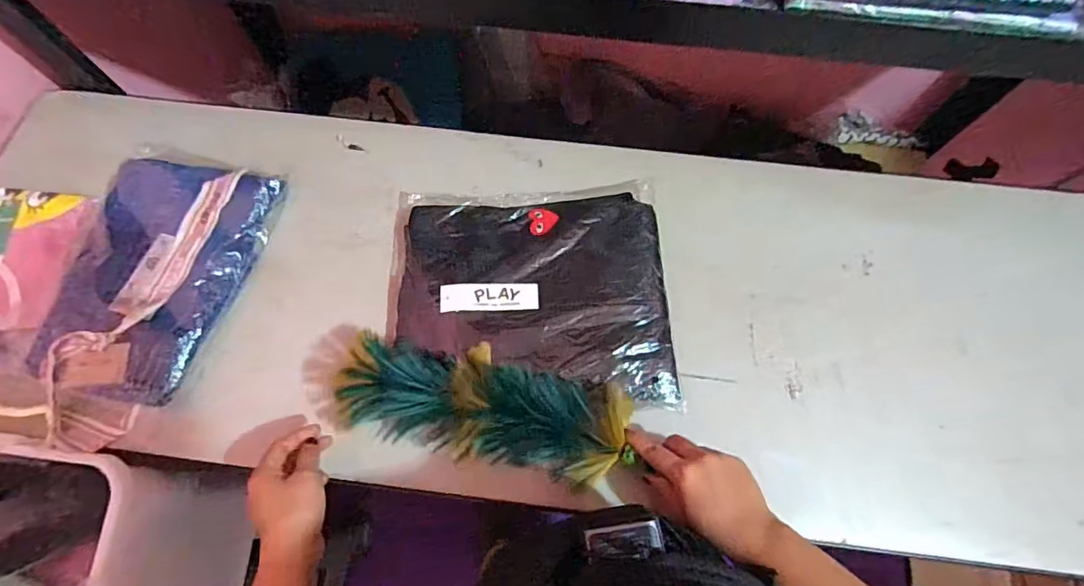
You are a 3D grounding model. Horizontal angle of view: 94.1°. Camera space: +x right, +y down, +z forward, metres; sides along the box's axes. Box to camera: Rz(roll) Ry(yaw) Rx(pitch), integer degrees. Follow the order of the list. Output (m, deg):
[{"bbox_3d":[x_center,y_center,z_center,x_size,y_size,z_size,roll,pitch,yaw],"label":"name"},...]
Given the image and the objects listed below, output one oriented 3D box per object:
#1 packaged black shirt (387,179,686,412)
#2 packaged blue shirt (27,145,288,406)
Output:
[{"bbox_3d":[-0.016,-0.011,0.580,0.314,0.045,0.282,-2,70,-1],"label":"packaged black shirt"},{"bbox_3d":[-0.447,-0.035,0.578,0.194,0.031,0.293,12,71,4],"label":"packaged blue shirt"}]

